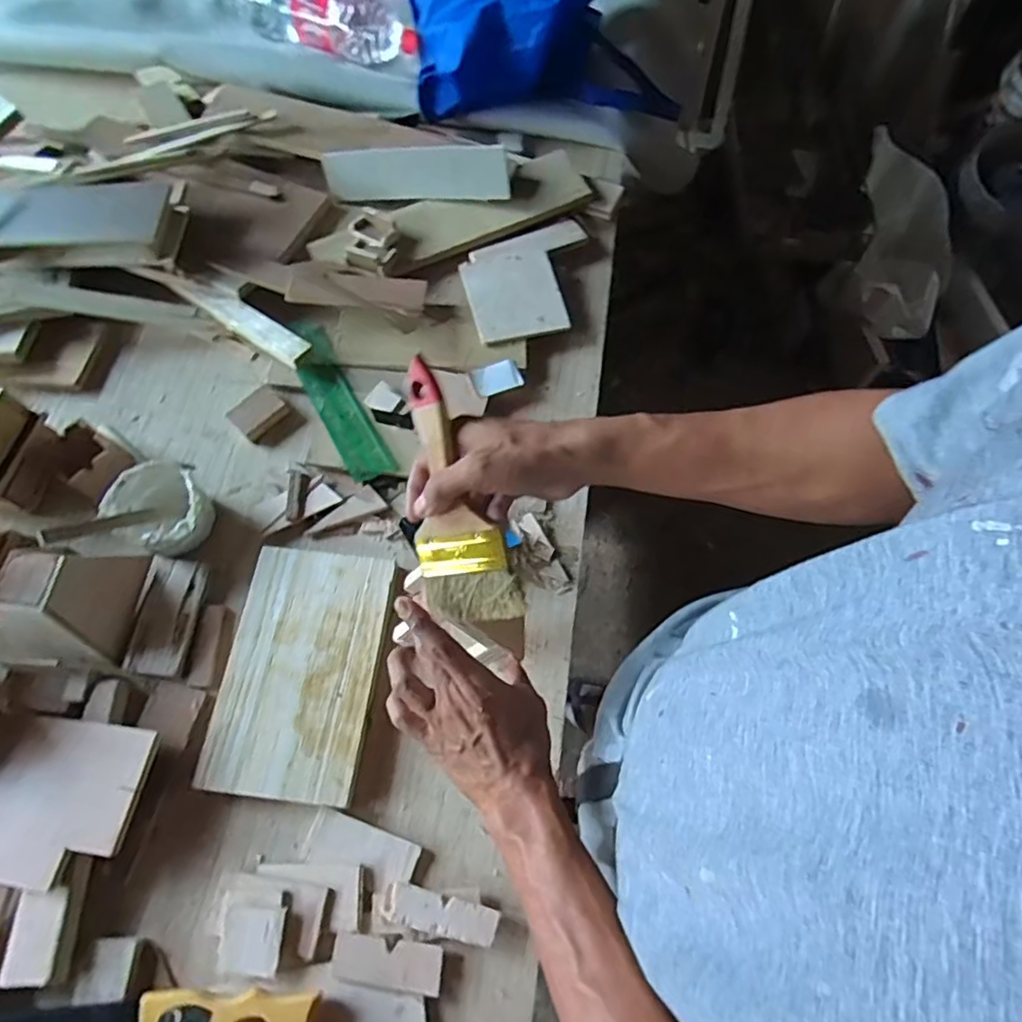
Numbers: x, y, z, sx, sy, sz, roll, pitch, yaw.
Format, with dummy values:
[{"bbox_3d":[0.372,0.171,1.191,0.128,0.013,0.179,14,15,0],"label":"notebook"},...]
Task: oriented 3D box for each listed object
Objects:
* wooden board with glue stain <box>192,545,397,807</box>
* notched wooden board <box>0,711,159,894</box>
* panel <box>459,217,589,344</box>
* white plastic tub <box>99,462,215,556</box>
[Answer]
[{"bbox_3d":[-0.204,0.149,0.594,0.143,0.011,0.231,6,65,3],"label":"wooden board with glue stain"},{"bbox_3d":[-0.415,0.255,0.544,0.177,0.007,0.132,3,61,12],"label":"notched wooden board"},{"bbox_3d":[0.025,-0.295,0.770,0.163,0.011,0.171,-11,66,-5],"label":"panel"},{"bbox_3d":[-0.363,-0.002,0.654,0.096,0.067,0.095,0,65,0],"label":"white plastic tub"}]

